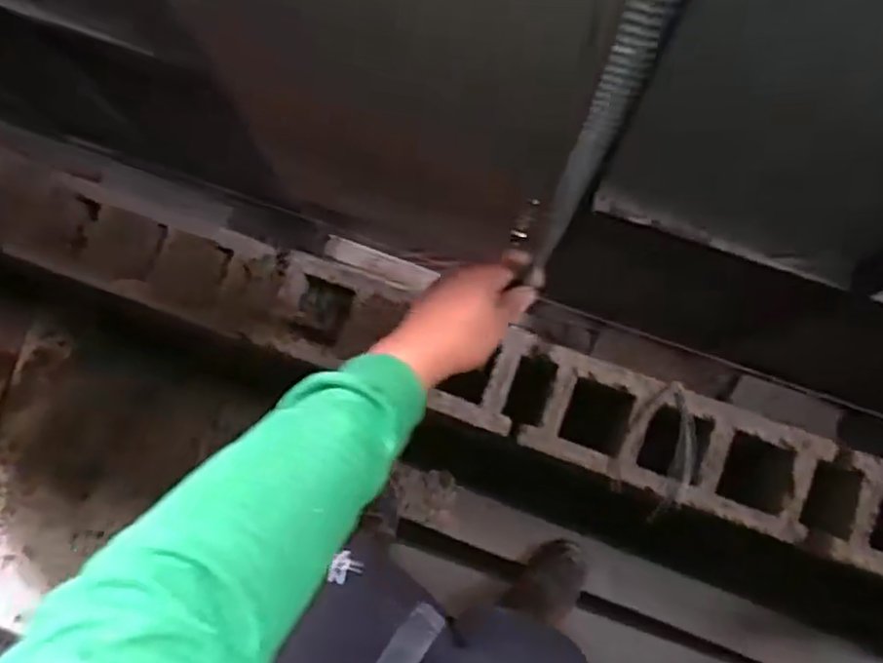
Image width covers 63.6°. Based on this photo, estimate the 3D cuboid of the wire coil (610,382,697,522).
[{"bbox_3d":[0.294,0.154,0.940,0.098,0.030,0.171,26,83,7],"label":"wire coil"}]

